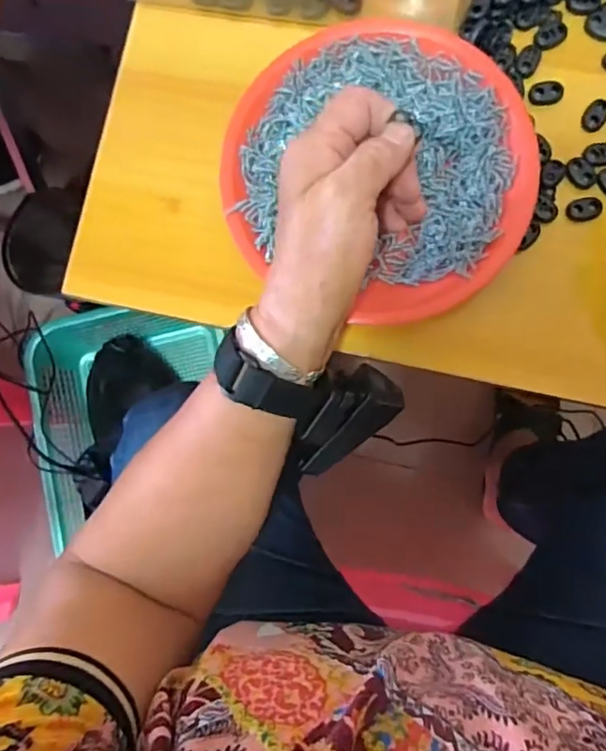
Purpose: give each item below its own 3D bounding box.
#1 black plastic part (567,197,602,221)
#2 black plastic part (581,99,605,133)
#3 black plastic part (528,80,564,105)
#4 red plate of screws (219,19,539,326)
[{"bbox_3d":[0.180,-0.107,0.346,0.021,0.004,0.015,-7,84,4],"label":"black plastic part"},{"bbox_3d":[0.191,-0.170,0.354,0.016,0.004,0.023,43,89,7],"label":"black plastic part"},{"bbox_3d":[0.159,-0.185,0.354,0.021,0.004,0.015,3,85,5],"label":"black plastic part"},{"bbox_3d":[0.046,-0.131,0.353,0.193,0.022,0.191,0,87,5],"label":"red plate of screws"}]

